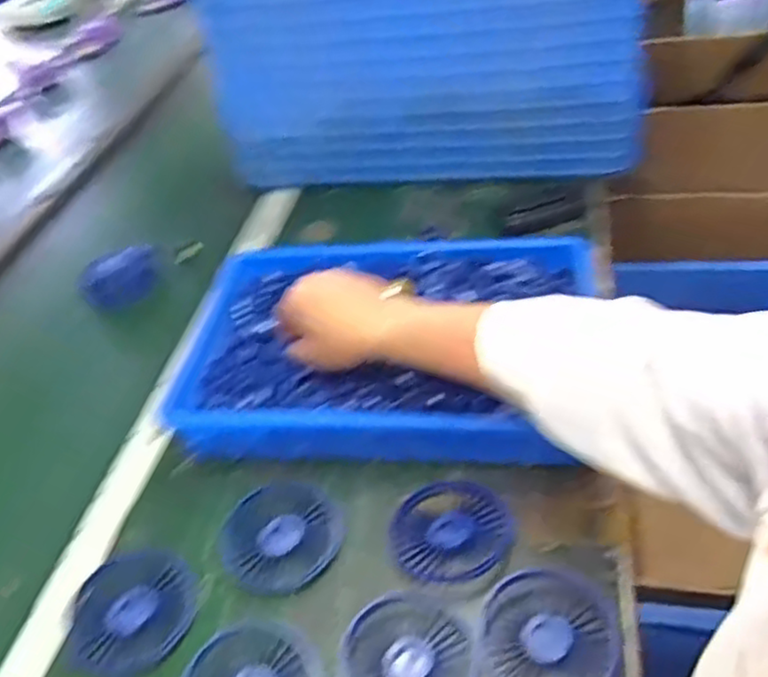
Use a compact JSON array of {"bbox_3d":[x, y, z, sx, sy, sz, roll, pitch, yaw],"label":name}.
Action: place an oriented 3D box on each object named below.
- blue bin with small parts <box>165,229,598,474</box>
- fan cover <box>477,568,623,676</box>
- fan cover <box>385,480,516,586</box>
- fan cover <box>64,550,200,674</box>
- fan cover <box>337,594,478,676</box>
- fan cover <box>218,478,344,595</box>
[{"bbox_3d":[-0.003,0.000,0.643,0.362,0.072,0.246,2,42,10],"label":"blue bin with small parts"},{"bbox_3d":[0.108,0.197,0.463,0.086,0.008,0.090,15,46,23],"label":"fan cover"},{"bbox_3d":[0.050,0.144,0.528,0.088,0.009,0.088,12,45,20],"label":"fan cover"},{"bbox_3d":[-0.181,0.195,0.507,0.091,0.008,0.083,-34,48,-28],"label":"fan cover"},{"bbox_3d":[0.015,0.213,0.461,0.088,0.009,0.086,19,47,26],"label":"fan cover"},{"bbox_3d":[-0.078,0.150,0.542,0.087,0.011,0.092,10,44,19],"label":"fan cover"}]

